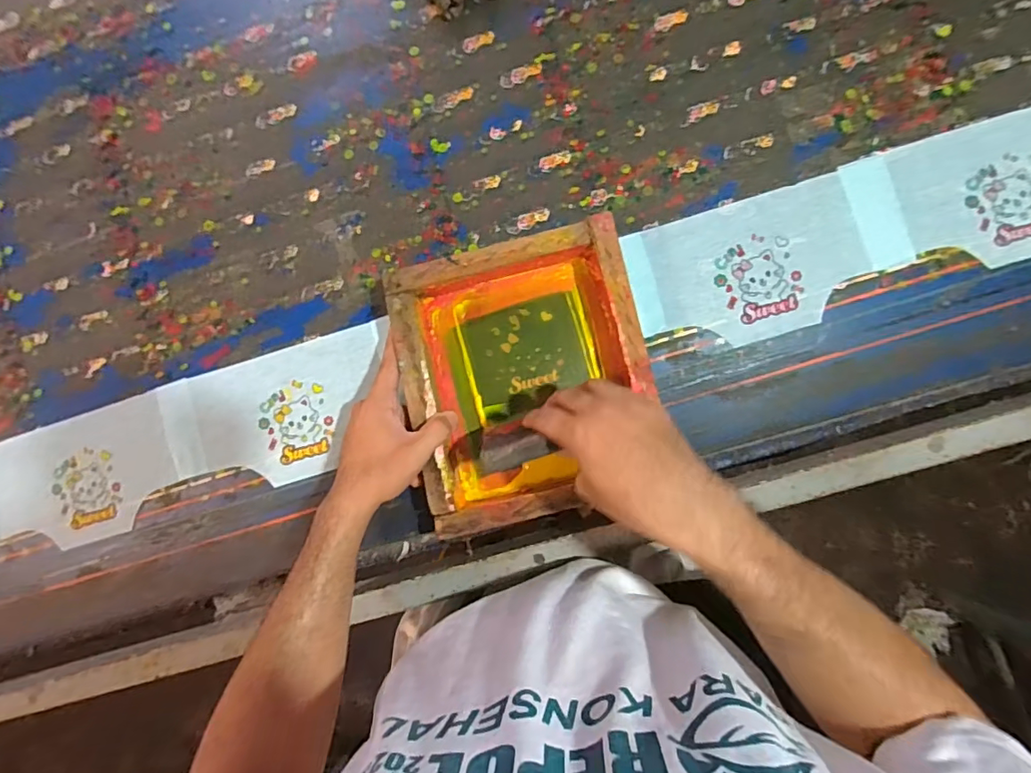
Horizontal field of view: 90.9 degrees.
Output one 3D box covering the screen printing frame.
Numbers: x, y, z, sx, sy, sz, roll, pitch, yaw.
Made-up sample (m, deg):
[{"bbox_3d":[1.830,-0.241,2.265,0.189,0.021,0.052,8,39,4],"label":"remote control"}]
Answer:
[{"bbox_3d":[0.010,-0.008,0.487,0.219,0.054,0.250,-13,86,5],"label":"screen printing frame"}]

